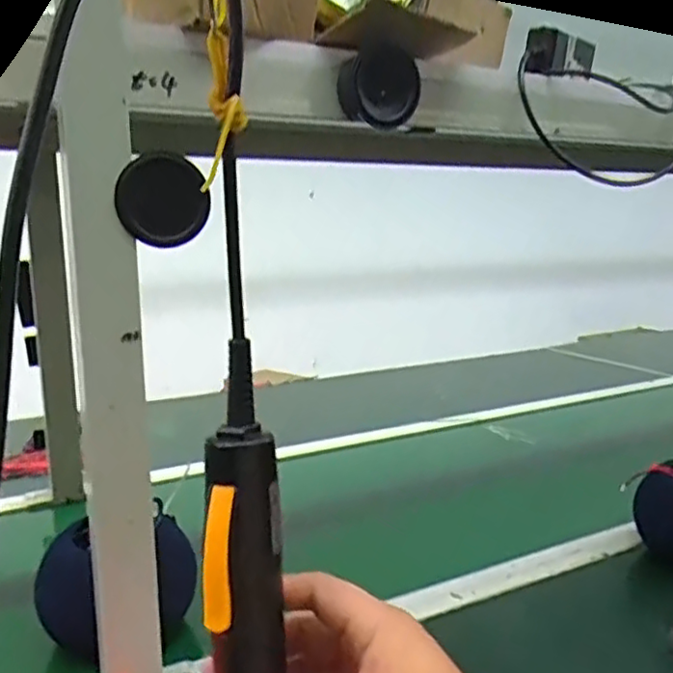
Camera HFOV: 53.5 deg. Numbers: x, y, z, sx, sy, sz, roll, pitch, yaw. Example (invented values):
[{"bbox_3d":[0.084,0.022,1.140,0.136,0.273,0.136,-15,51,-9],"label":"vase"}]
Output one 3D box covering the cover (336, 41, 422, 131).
[{"bbox_3d":[0.034,-0.205,0.541,0.066,0.073,0.018,2,51,1],"label":"cover"}]

